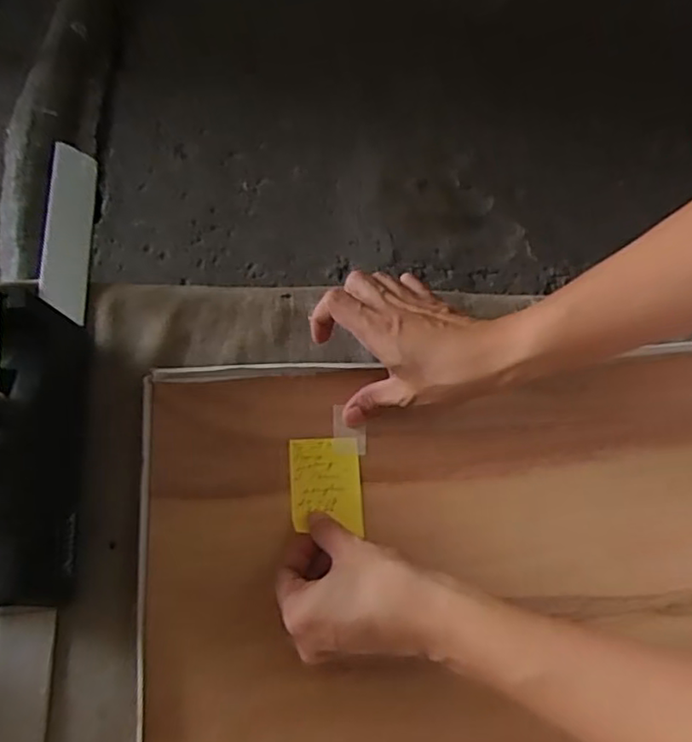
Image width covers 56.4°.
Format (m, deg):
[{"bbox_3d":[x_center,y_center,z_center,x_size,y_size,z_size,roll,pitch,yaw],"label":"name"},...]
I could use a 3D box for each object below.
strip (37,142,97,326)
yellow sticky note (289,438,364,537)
[{"bbox_3d":[-0.233,-0.117,0.540,0.040,0.018,0.176,-3,64,-5],"label":"strip"},{"bbox_3d":[-0.015,0.081,0.472,0.051,0.011,0.067,-3,70,-3],"label":"yellow sticky note"}]

